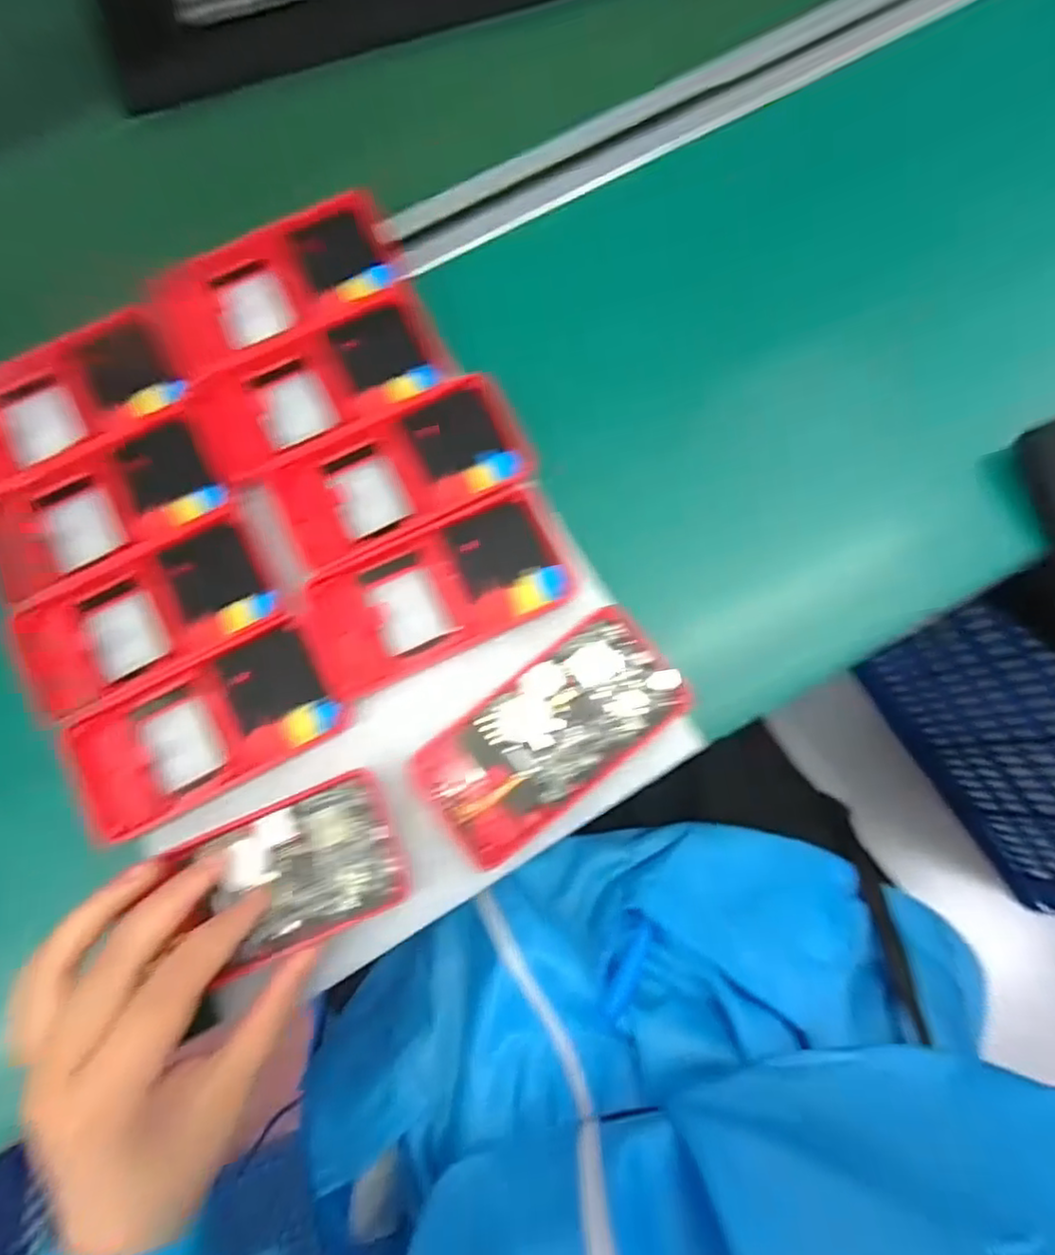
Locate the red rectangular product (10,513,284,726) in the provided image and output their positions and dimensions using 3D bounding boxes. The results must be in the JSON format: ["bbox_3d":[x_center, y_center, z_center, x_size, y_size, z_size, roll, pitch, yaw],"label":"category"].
[{"bbox_3d":[-0.180,-0.008,0.315,0.110,0.024,0.062,-27,82,-5],"label":"red rectangular product"}]

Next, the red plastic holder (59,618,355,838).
[{"bbox_3d":[-0.150,0.045,0.308,0.116,0.016,0.059,-29,82,-5],"label":"red plastic holder"}]

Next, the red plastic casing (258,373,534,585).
[{"bbox_3d":[-0.062,-0.077,0.326,0.123,0.011,0.062,-26,82,-5],"label":"red plastic casing"}]

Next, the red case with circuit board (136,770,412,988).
[{"bbox_3d":[-0.101,0.106,0.288,0.089,0.017,0.059,-23,81,-4],"label":"red case with circuit board"}]

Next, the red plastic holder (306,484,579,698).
[{"bbox_3d":[-0.040,-0.020,0.319,0.124,0.011,0.062,-24,81,-4],"label":"red plastic holder"}]

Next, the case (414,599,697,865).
[{"bbox_3d":[0.012,0.048,0.302,0.121,0.009,0.059,-37,83,-6],"label":"case"}]

